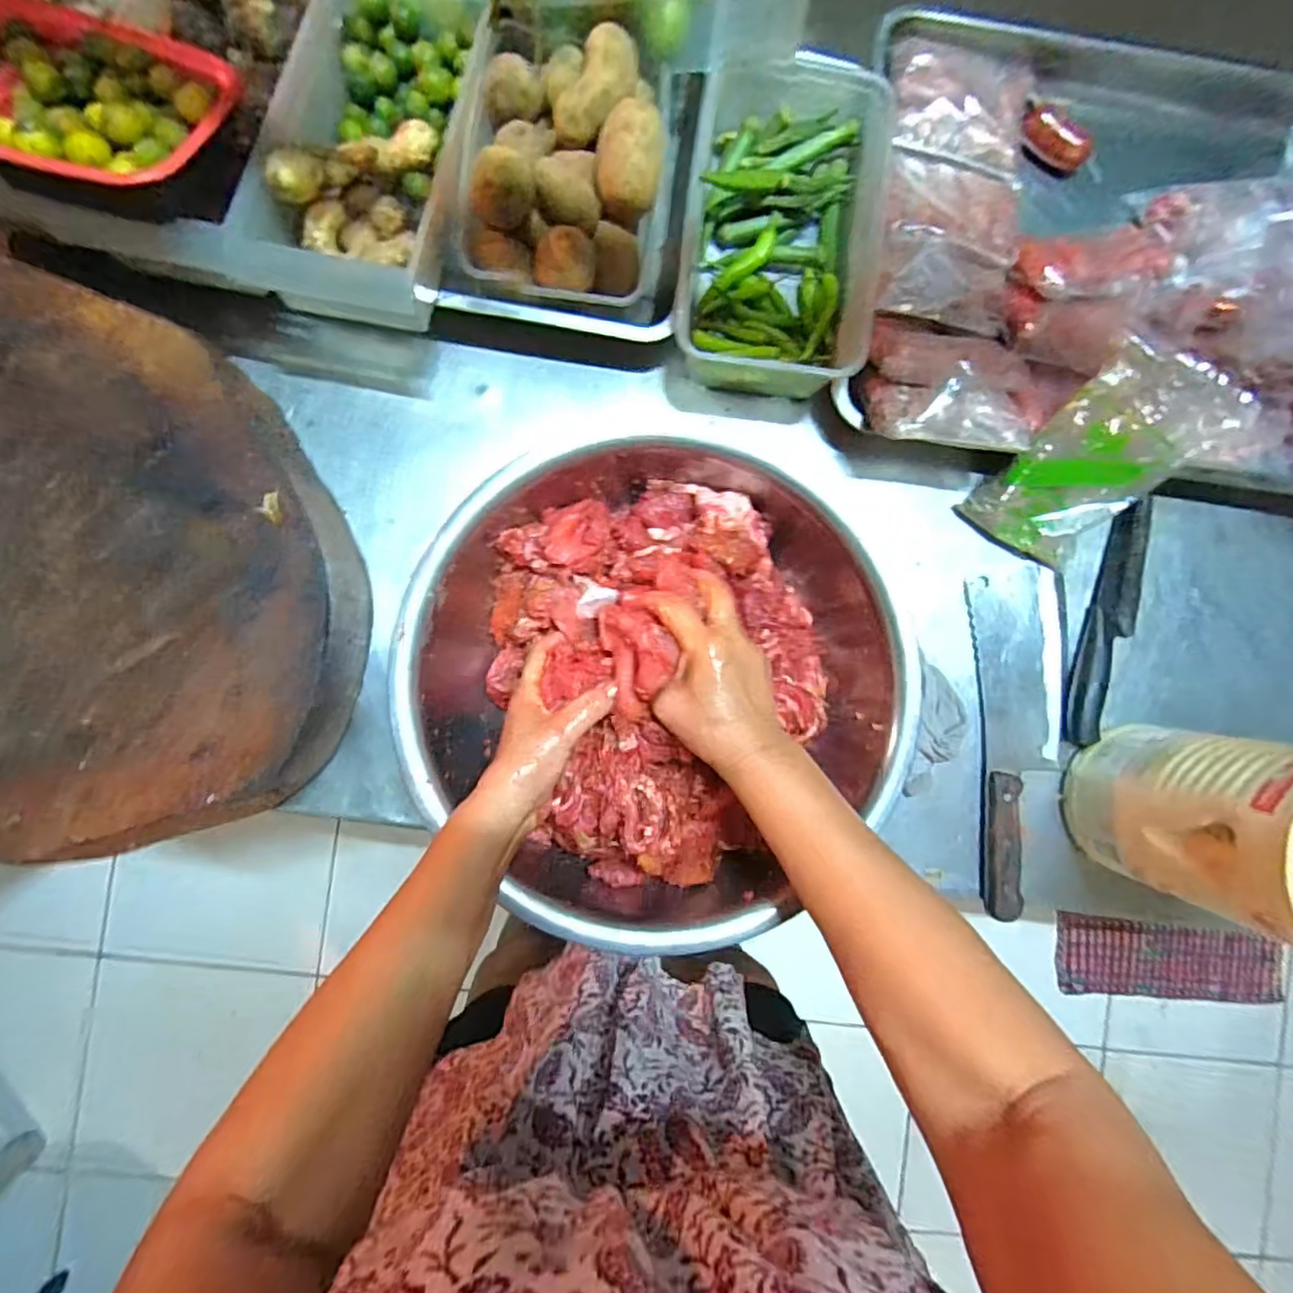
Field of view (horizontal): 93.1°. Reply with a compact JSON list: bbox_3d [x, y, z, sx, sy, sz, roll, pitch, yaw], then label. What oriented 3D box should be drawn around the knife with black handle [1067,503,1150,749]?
[{"bbox_3d":[0.439,-0.023,0.573,0.048,0.015,0.235,19,88,-4],"label":"knife with black handle"}]

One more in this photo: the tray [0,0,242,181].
[{"bbox_3d":[-0.394,-0.360,0.410,0.214,0.055,0.149,16,69,-2],"label":"tray"}]

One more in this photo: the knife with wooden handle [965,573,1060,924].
[{"bbox_3d":[0.353,0.086,0.575,0.081,0.027,0.315,-1,90,-4],"label":"knife with wooden handle"}]

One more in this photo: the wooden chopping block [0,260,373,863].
[{"bbox_3d":[-0.439,-0.059,0.471,0.422,0.081,0.387,21,88,-4],"label":"wooden chopping block"}]

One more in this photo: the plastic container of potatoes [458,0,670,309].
[{"bbox_3d":[-0.066,-0.403,0.514,0.160,0.088,0.221,7,89,-4],"label":"plastic container of potatoes"}]

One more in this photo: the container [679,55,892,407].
[{"bbox_3d":[0.114,-0.365,0.543,0.163,0.071,0.260,7,89,-4],"label":"container"}]

